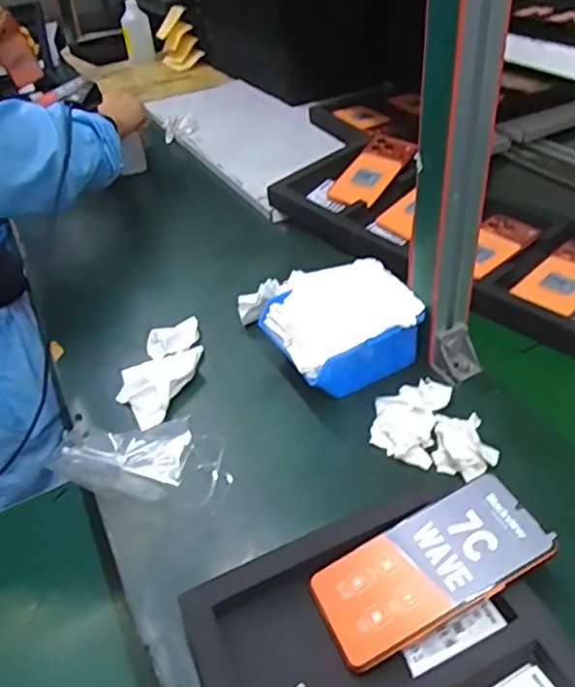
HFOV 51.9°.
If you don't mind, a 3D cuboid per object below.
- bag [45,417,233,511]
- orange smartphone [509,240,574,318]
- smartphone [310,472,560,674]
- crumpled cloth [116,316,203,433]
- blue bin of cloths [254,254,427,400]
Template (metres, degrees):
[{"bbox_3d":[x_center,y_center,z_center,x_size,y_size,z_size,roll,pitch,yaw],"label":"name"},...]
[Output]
[{"bbox_3d":[-0.136,0.109,0.565,0.174,0.022,0.091,4,41,12],"label":"bag"},{"bbox_3d":[0.343,-0.082,0.713,0.135,0.017,0.074,-34,47,-27],"label":"orange smartphone"},{"bbox_3d":[0.100,0.158,0.421,0.161,0.006,0.076,-29,43,-7],"label":"smartphone"},{"bbox_3d":[-0.135,0.023,0.659,0.069,0.029,0.156,5,41,13],"label":"crumpled cloth"},{"bbox_3d":[0.055,-0.022,0.634,0.144,0.073,0.136,-21,42,-17],"label":"blue bin of cloths"}]

